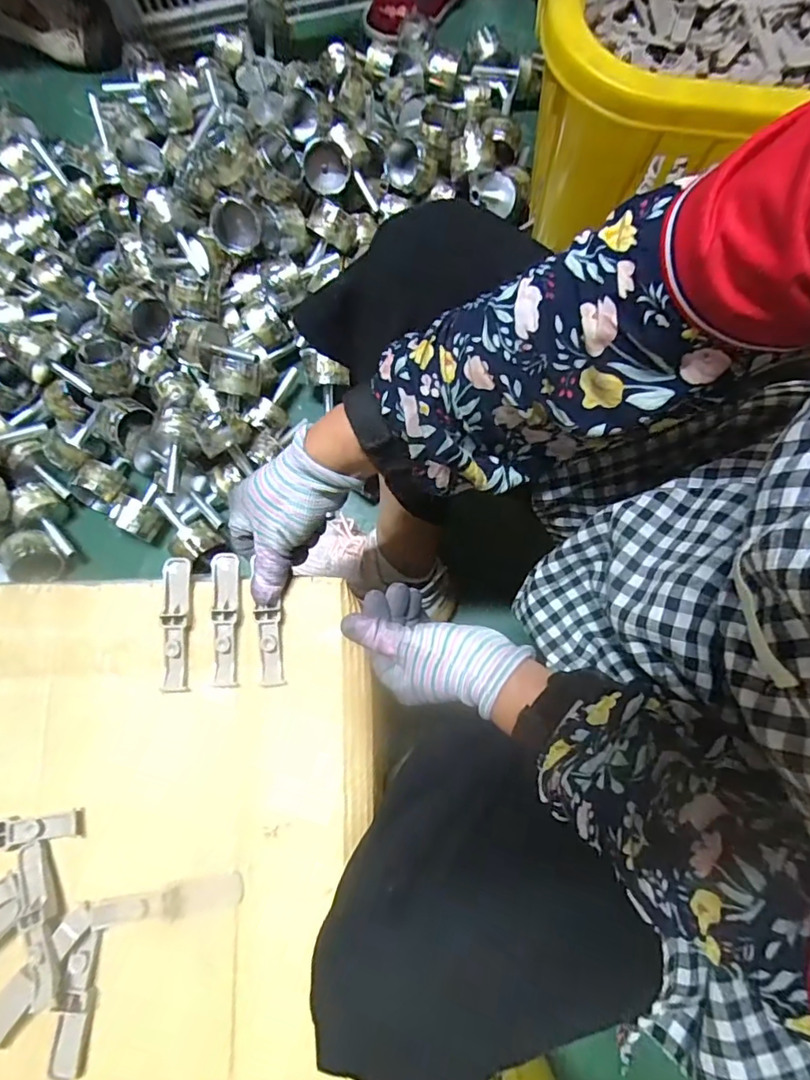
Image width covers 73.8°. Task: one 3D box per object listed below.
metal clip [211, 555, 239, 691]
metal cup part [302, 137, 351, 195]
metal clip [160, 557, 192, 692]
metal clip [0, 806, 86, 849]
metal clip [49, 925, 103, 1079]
[{"bbox_3d":[-0.138,0.061,0.417,0.020,0.012,0.101,-3,79,0],"label":"metal clip"},{"bbox_3d":[-0.105,-0.499,0.715,0.060,0.055,0.058,22,42,-33],"label":"metal cup part"},{"bbox_3d":[-0.176,0.064,0.414,0.019,0.011,0.100,-2,79,0],"label":"metal clip"},{"bbox_3d":[-0.284,0.212,0.389,0.096,0.017,0.020,-9,79,-1],"label":"metal clip"},{"bbox_3d":[-0.222,0.311,0.363,0.021,0.017,0.091,4,79,2],"label":"metal clip"}]

